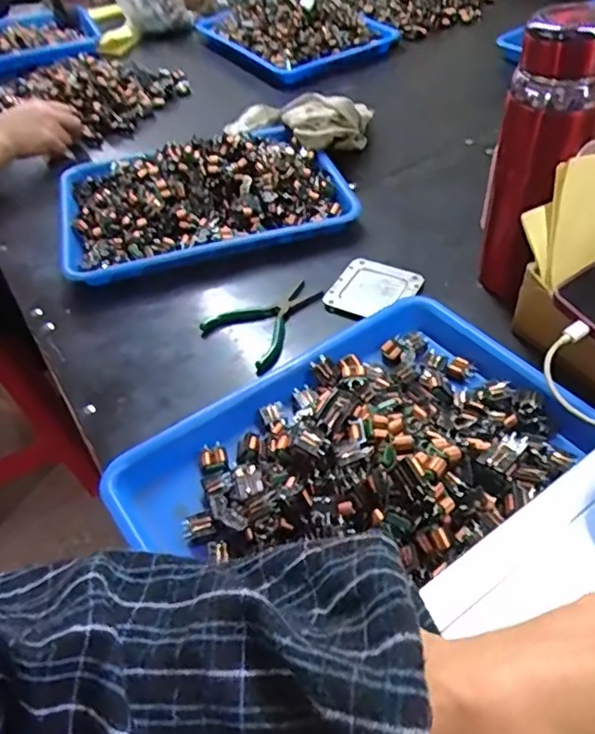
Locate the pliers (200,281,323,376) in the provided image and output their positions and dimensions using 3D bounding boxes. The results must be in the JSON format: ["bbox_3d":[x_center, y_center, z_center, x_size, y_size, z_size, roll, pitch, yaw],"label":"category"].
[{"bbox_3d":[-0.023,-0.046,0.580,0.113,0.012,0.092,-36,53,-25],"label":"pliers"}]

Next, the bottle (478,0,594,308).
[{"bbox_3d":[0.207,-0.166,0.514,0.066,0.231,0.067,-22,48,-14],"label":"bottle"}]

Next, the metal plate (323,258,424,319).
[{"bbox_3d":[0.077,-0.079,0.608,0.077,0.012,0.081,26,59,22],"label":"metal plate"}]

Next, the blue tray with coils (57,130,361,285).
[{"bbox_3d":[-0.117,-0.215,0.714,0.330,0.069,0.236,-15,47,-8],"label":"blue tray with coils"}]

